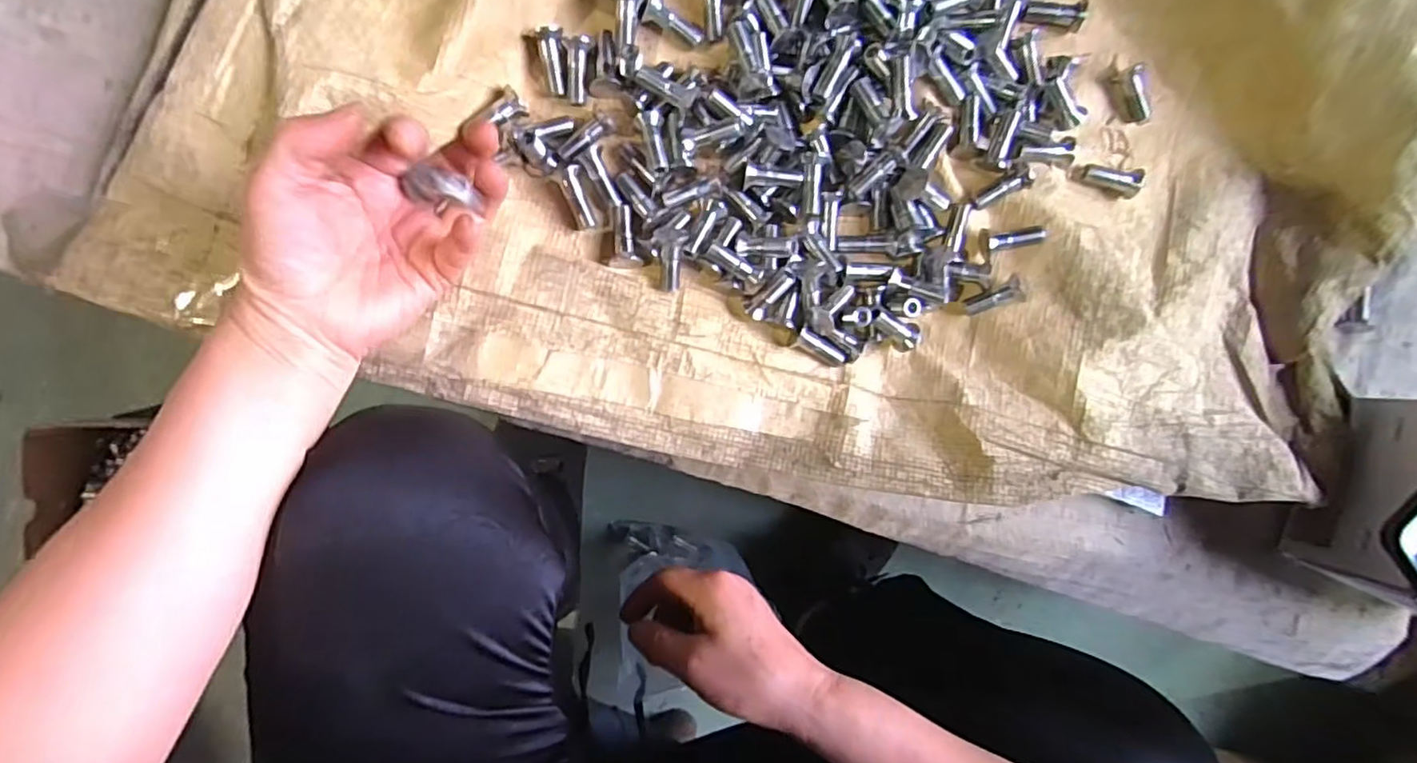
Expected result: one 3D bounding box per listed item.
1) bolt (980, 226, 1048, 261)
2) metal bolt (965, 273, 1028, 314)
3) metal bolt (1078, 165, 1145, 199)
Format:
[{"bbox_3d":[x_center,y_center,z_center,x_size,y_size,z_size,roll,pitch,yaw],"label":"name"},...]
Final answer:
[{"bbox_3d":[0.185,-0.086,0.385,0.038,0.014,0.018,-8,88,17],"label":"bolt"},{"bbox_3d":[0.177,-0.052,0.392,0.035,0.011,0.016,-22,89,14],"label":"metal bolt"},{"bbox_3d":[0.262,-0.133,0.414,0.038,0.013,0.017,16,91,-9],"label":"metal bolt"}]

